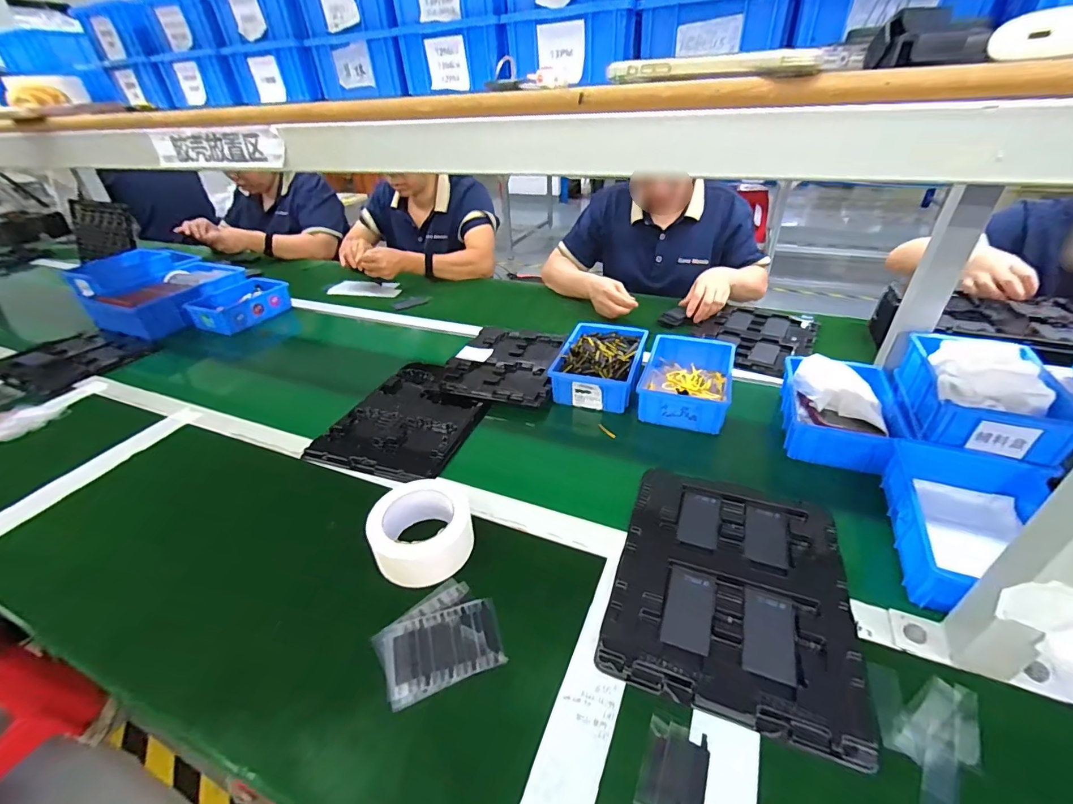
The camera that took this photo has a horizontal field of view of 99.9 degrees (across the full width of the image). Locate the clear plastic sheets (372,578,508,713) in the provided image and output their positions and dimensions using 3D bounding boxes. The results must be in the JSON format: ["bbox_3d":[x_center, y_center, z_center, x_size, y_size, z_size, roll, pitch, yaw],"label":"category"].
[{"bbox_3d":[-0.097,0.231,0.446,0.111,0.006,0.100,-15,37,-17],"label":"clear plastic sheets"}]

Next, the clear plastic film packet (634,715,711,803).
[{"bbox_3d":[0.108,0.287,0.351,0.047,0.004,0.063,13,38,22],"label":"clear plastic film packet"}]

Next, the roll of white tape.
[{"bbox_3d":[-0.131,0.145,0.521,0.112,0.052,0.119,-2,35,1],"label":"roll of white tape"}]

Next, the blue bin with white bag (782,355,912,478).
[{"bbox_3d":[0.445,0.012,0.671,0.145,0.079,0.224,12,38,21],"label":"blue bin with white bag"}]

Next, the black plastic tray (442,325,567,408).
[{"bbox_3d":[-0.058,-0.080,0.872,0.195,0.018,0.273,8,33,7],"label":"black plastic tray"}]

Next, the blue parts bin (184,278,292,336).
[{"bbox_3d":[-0.723,-0.236,1.100,0.136,0.054,0.198,13,38,21],"label":"blue parts bin"}]

